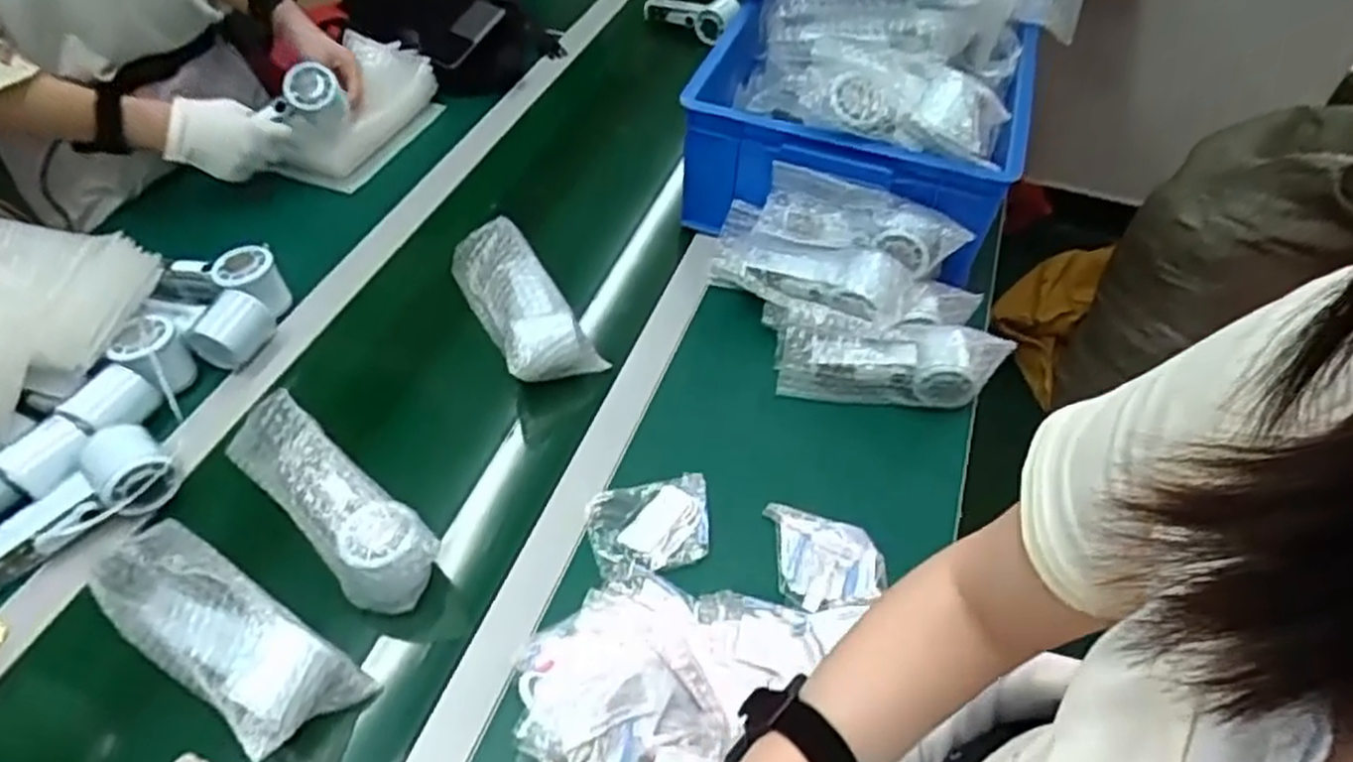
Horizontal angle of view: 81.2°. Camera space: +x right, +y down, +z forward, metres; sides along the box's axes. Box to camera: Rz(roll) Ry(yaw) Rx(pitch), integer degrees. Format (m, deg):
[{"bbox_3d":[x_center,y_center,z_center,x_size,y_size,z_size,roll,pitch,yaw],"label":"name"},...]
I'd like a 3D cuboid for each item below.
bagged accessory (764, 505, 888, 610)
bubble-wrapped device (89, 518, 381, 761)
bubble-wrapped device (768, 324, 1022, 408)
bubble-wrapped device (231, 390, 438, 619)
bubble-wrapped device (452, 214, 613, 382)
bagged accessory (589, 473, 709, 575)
[{"bbox_3d":[0.127,0.145,0.663,0.086,0.016,0.095,-1,50,-5],"label":"bagged accessory"},{"bbox_3d":[-0.323,0.179,0.563,0.194,0.058,0.077,29,53,19],"label":"bubble-wrapped device"},{"bbox_3d":[0.202,-0.024,0.759,0.198,0.076,0.064,7,50,2],"label":"bubble-wrapped device"},{"bbox_3d":[-0.271,0.097,0.628,0.196,0.067,0.067,36,56,24],"label":"bubble-wrapped device"},{"bbox_3d":[-0.159,-0.084,0.802,0.084,0.051,0.199,-21,54,-21],"label":"bubble-wrapped device"},{"bbox_3d":[-0.022,0.121,0.673,0.101,0.014,0.084,-5,50,-9],"label":"bagged accessory"}]

